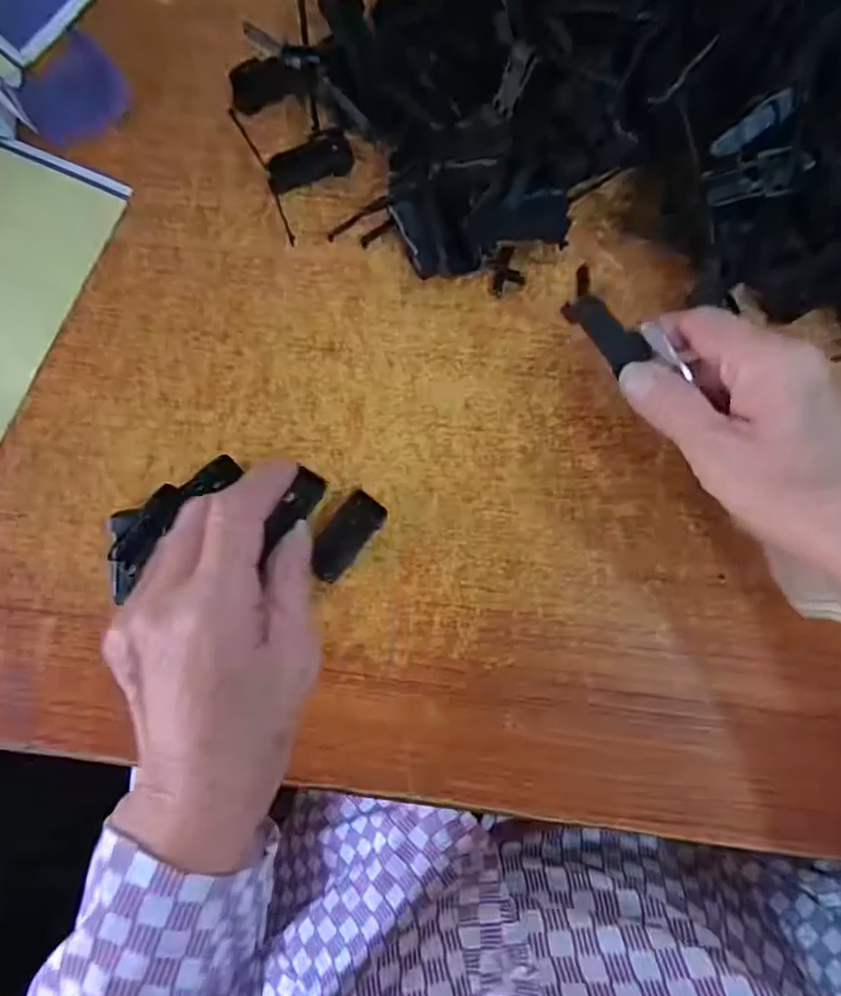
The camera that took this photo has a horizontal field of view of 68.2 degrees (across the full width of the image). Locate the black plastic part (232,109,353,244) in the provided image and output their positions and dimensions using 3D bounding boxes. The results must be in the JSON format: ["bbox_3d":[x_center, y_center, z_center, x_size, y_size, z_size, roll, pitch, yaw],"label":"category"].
[{"bbox_3d":[-0.063,-0.185,0.340,0.052,0.013,0.080,-25,84,1],"label":"black plastic part"}]

